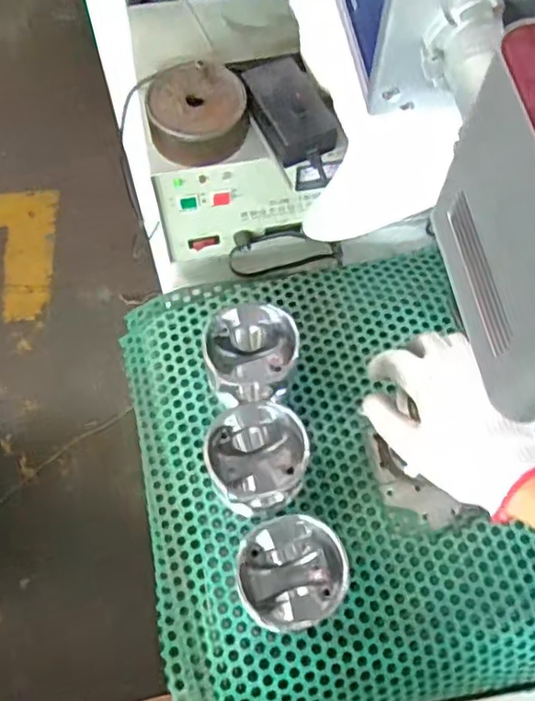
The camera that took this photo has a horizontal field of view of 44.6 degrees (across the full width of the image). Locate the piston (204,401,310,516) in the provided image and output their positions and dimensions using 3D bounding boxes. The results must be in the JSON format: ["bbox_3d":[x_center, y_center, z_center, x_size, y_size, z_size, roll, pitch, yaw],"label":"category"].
[{"bbox_3d":[-0.007,0.088,0.527,0.076,0.066,0.074,1,65,-1],"label":"piston"}]

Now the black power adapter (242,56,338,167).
[{"bbox_3d":[0.017,-0.197,0.536,0.054,0.025,0.086,-24,68,-12],"label":"black power adapter"}]

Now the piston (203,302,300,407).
[{"bbox_3d":[-0.017,0.008,0.561,0.073,0.063,0.075,1,65,-1],"label":"piston"}]

